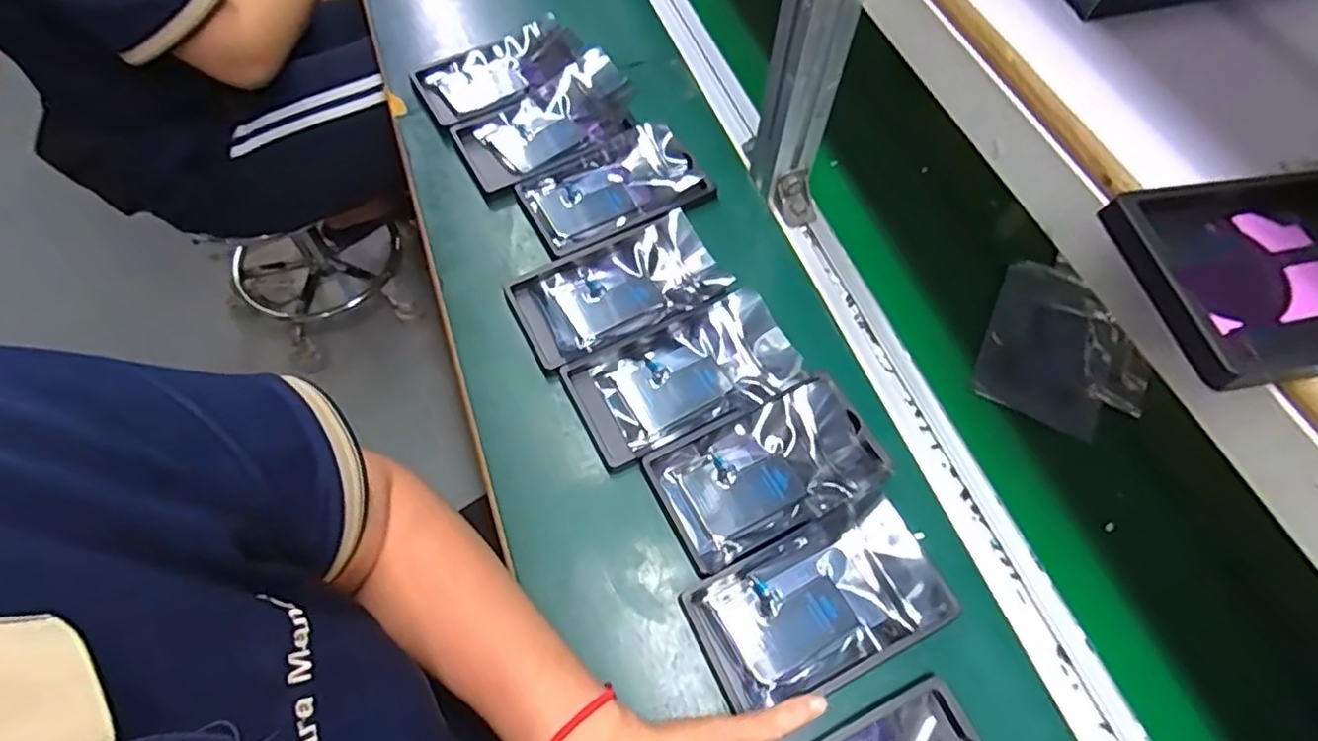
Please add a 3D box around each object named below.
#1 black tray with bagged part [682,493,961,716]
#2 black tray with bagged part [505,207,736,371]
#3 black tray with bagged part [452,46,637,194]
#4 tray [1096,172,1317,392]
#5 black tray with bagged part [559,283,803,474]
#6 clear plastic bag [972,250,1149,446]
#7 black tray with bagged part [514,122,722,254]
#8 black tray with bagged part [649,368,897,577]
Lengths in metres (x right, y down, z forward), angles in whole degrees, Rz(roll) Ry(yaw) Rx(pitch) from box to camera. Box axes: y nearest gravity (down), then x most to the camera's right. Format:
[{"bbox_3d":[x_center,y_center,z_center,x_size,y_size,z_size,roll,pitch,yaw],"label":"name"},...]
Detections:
[{"bbox_3d":[0.104,0.152,0.421,0.154,0.024,0.091,-23,63,-15],"label":"black tray with bagged part"},{"bbox_3d":[-0.035,-0.070,0.530,0.161,0.021,0.094,-22,63,-15],"label":"black tray with bagged part"},{"bbox_3d":[-0.101,-0.237,0.610,0.175,0.035,0.098,-24,63,-16],"label":"black tray with bagged part"},{"bbox_3d":[0.281,-0.044,0.275,0.155,0.016,0.092,-7,60,-7],"label":"tray"},{"bbox_3d":[0.018,0.001,0.494,0.165,0.017,0.092,-22,63,-15],"label":"black tray with bagged part"},{"bbox_3d":[0.332,-0.022,0.524,0.119,0.014,0.144,22,74,13],"label":"clear plastic bag"},{"bbox_3d":[-0.041,-0.165,0.581,0.154,0.020,0.099,-22,62,-15],"label":"black tray with bagged part"},{"bbox_3d":[0.079,0.068,0.462,0.159,0.015,0.092,-23,63,-15],"label":"black tray with bagged part"}]

